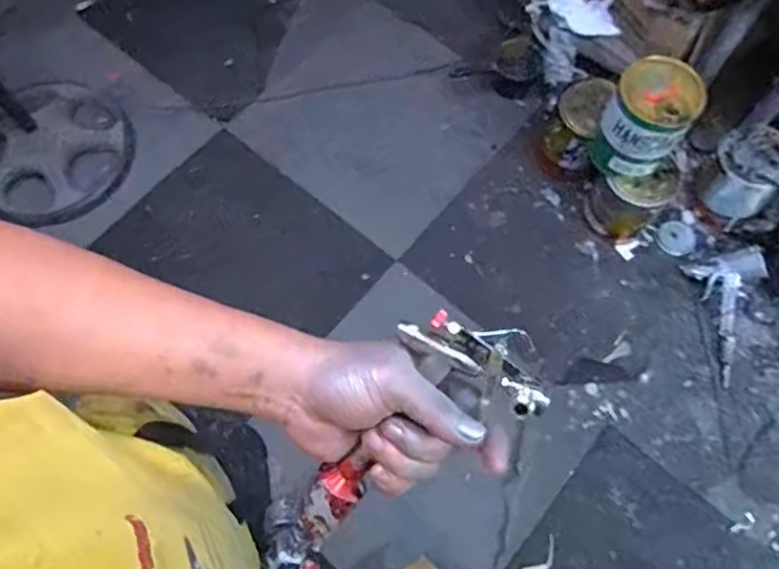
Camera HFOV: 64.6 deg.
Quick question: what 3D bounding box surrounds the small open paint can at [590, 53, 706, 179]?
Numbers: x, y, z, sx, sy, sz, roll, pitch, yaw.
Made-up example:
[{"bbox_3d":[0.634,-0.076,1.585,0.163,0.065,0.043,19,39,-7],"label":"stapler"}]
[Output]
[{"bbox_3d":[0.526,-0.332,1.292,0.158,0.233,0.160,0,69,-1],"label":"small open paint can"}]

